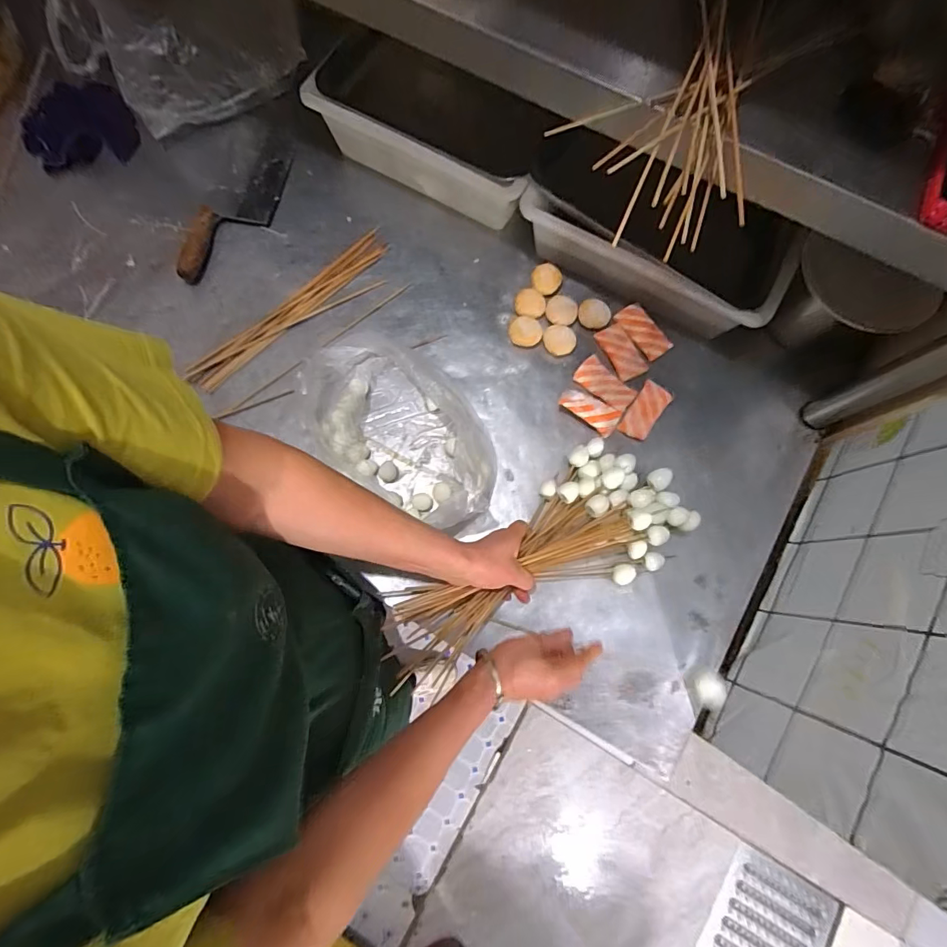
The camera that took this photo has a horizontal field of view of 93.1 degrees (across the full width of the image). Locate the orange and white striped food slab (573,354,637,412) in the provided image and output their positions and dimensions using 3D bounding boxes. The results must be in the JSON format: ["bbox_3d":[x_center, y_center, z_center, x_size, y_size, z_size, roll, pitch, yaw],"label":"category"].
[{"bbox_3d":[0.181,-0.122,0.618,0.084,0.004,0.045,42,81,9],"label":"orange and white striped food slab"}]

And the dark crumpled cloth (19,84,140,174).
[{"bbox_3d":[-0.531,-0.461,0.600,0.145,0.018,0.092,-19,112,-6],"label":"dark crumpled cloth"}]

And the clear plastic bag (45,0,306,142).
[{"bbox_3d":[-0.372,-0.525,0.562,0.309,0.131,0.079,-16,78,-3],"label":"clear plastic bag"}]

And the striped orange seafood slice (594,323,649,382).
[{"bbox_3d":[0.206,-0.171,0.624,0.039,0.007,0.081,-29,79,-6],"label":"striped orange seafood slice"}]

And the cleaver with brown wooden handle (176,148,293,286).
[{"bbox_3d":[-0.331,-0.361,0.632,0.065,0.022,0.232,39,80,-12],"label":"cleaver with brown wooden handle"}]

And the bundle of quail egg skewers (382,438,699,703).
[{"bbox_3d":[0.073,0.101,0.532,0.371,0.072,0.169,-31,79,-8],"label":"bundle of quail egg skewers"}]

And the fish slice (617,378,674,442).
[{"bbox_3d":[0.233,-0.084,0.611,0.041,0.008,0.083,35,80,8],"label":"fish slice"}]

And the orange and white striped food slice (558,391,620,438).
[{"bbox_3d":[0.157,-0.086,0.605,0.080,0.019,0.040,32,80,7],"label":"orange and white striped food slice"}]

